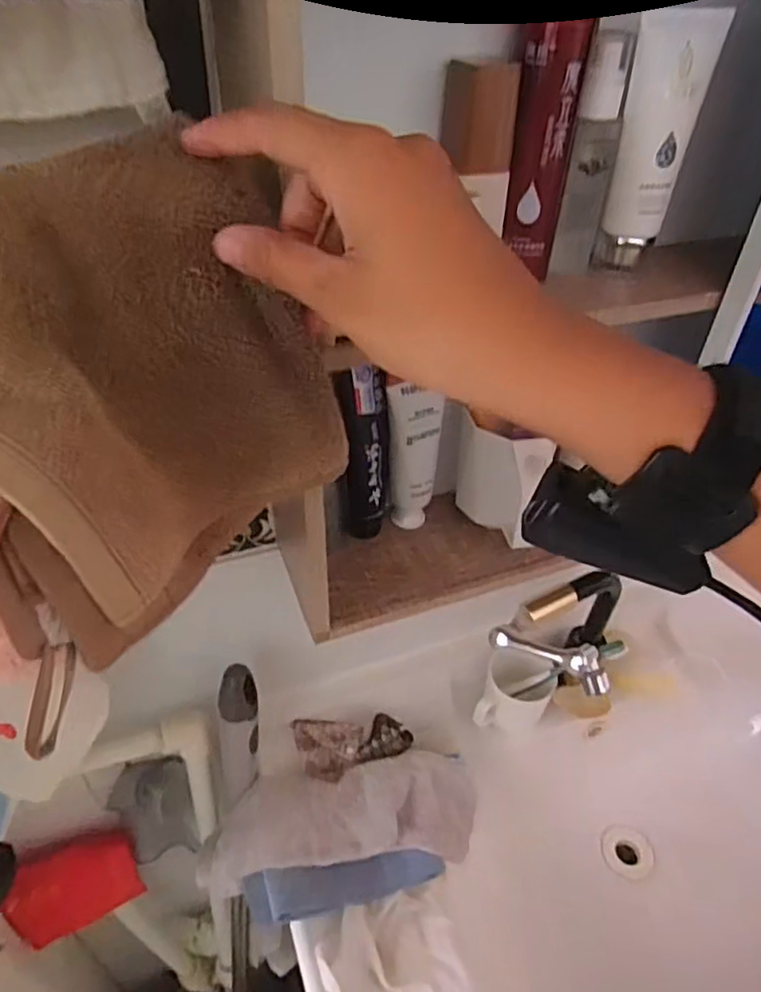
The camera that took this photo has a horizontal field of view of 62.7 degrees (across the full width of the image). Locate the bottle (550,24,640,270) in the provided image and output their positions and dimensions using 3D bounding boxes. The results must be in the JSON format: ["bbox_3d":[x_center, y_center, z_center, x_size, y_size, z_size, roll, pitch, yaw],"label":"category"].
[{"bbox_3d":[0.135,-0.212,0.398,0.029,0.133,0.032,16,42,15],"label":"bottle"}]

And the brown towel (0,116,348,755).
[{"bbox_3d":[-0.095,-0.033,0.245,0.063,0.168,0.163,33,48,31],"label":"brown towel"}]

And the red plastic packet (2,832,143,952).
[{"bbox_3d":[-0.331,0.422,0.680,0.122,0.093,0.025,-18,7,-37],"label":"red plastic packet"}]

